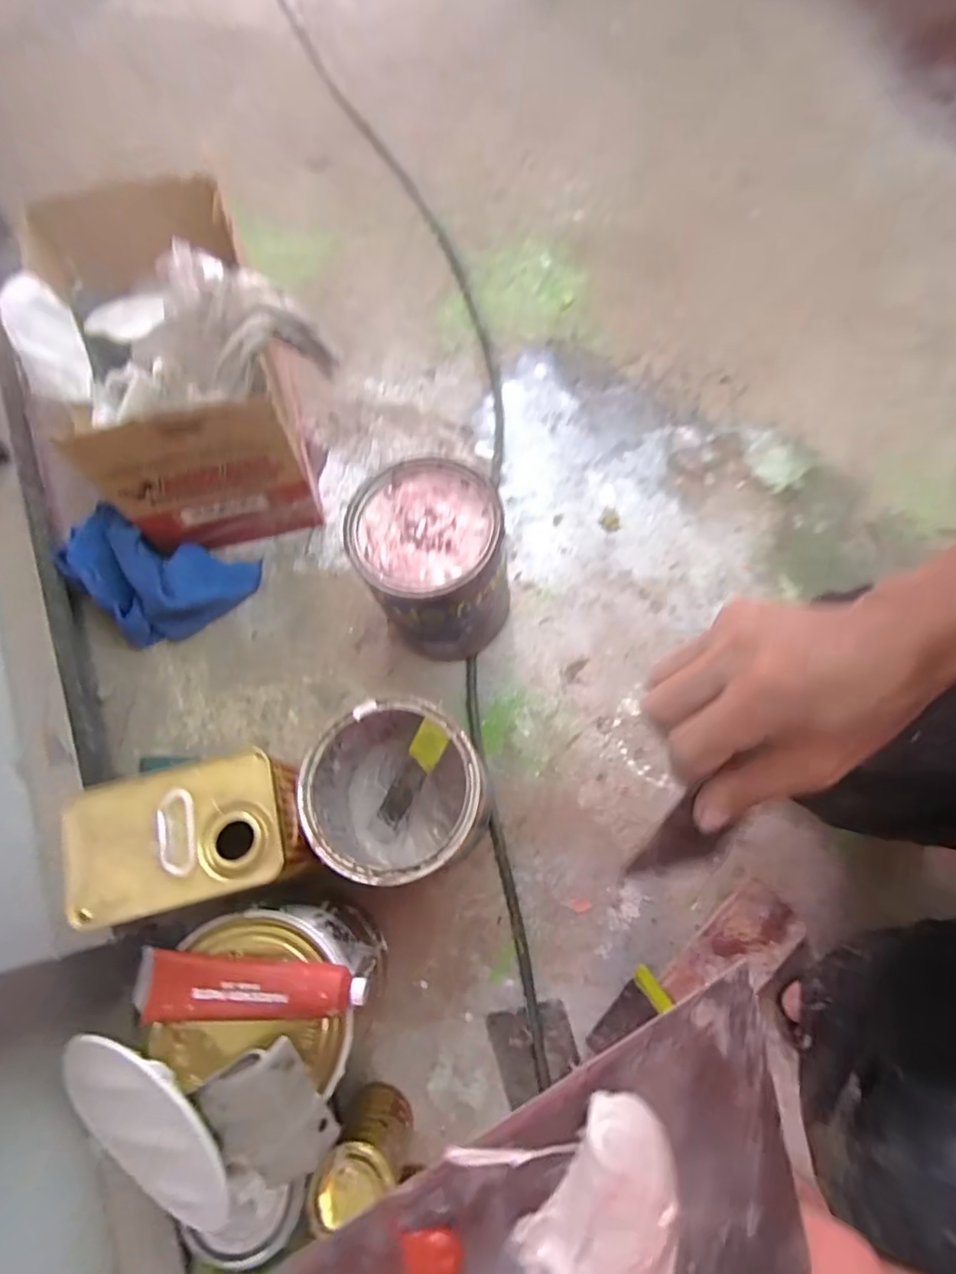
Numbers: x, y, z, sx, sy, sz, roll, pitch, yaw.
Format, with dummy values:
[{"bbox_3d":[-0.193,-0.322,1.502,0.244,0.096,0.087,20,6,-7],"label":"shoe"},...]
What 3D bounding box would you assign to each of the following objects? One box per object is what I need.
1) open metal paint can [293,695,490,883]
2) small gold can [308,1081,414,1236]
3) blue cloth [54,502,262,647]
[{"bbox_3d":[-0.074,0.165,0.617,0.171,0.203,0.154,6,71,1],"label":"open metal paint can"},{"bbox_3d":[-0.103,0.473,0.539,0.064,0.127,0.067,0,71,-1],"label":"small gold can"},{"bbox_3d":[-0.405,-0.066,0.747,0.194,0.100,0.143,12,71,3],"label":"blue cloth"}]

